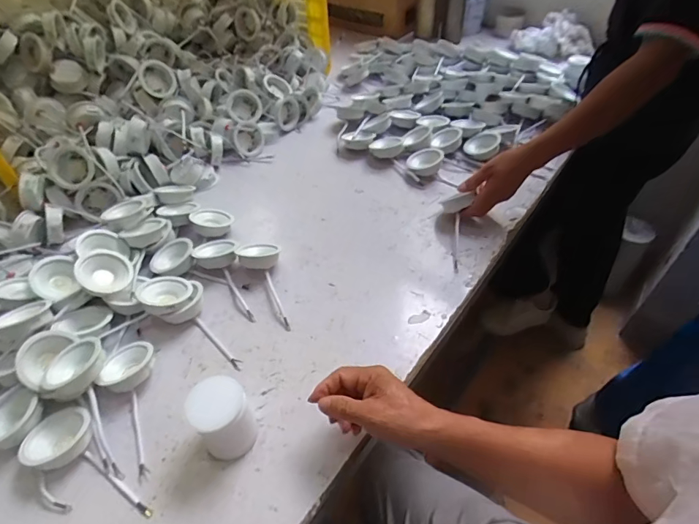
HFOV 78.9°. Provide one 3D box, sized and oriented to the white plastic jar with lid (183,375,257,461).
[{"bbox_3d":[-0.137,0.169,0.462,0.058,0.080,0.053,-1,46,1],"label":"white plastic jar with lid"}]

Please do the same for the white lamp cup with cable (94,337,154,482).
[{"bbox_3d":[-0.266,0.168,0.502,0.056,0.033,0.165,-11,47,-7],"label":"white lamp cup with cable"}]

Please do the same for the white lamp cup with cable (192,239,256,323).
[{"bbox_3d":[-0.186,0.022,0.642,0.065,0.035,0.165,-21,49,-17],"label":"white lamp cup with cable"}]

